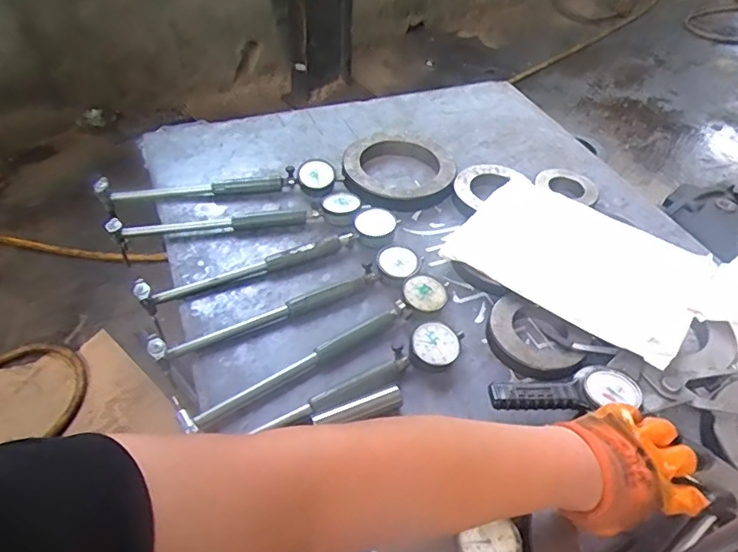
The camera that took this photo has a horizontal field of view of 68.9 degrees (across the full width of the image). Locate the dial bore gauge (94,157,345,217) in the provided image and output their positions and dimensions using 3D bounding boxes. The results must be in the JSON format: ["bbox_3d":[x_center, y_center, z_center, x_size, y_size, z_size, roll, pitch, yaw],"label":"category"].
[{"bbox_3d":[-0.215,-0.130,0.794,0.337,0.041,0.082,-10,47,-13],"label":"dial bore gauge"}]

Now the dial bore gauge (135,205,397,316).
[{"bbox_3d":[-0.125,-0.025,0.709,0.343,0.037,0.057,-16,49,-18],"label":"dial bore gauge"}]

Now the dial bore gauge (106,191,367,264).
[{"bbox_3d":[-0.174,-0.075,0.739,0.335,0.032,0.061,-8,47,-11],"label":"dial bore gauge"}]

